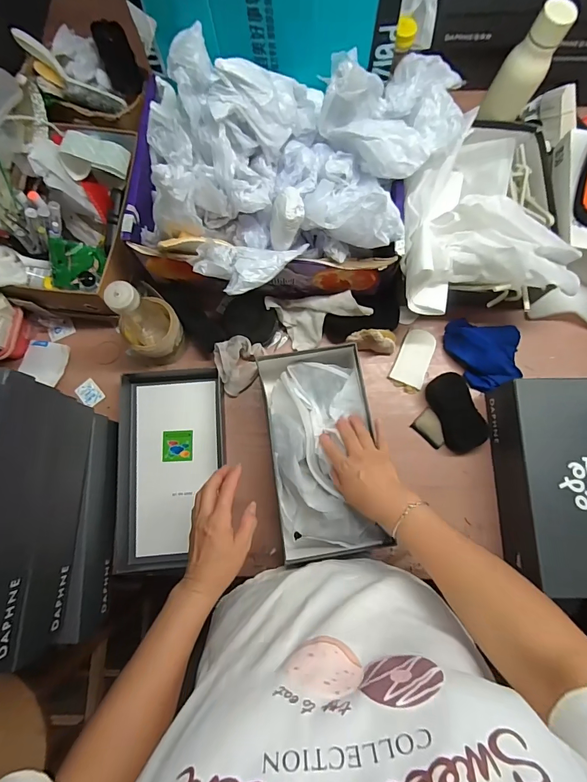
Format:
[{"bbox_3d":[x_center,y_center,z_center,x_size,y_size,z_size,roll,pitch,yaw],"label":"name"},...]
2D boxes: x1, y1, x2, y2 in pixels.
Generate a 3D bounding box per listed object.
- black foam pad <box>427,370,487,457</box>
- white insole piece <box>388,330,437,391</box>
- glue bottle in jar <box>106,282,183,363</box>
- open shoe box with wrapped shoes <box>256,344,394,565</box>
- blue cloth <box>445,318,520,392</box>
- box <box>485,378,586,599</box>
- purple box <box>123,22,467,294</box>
[{"bbox_3d":[0.269,0.035,0.622,0.064,0.032,0.127,-22,80,-5],"label":"black foam pad"},{"bbox_3d":[0.210,-0.058,0.656,0.053,0.004,0.101,23,83,9],"label":"white insole piece"},{"bbox_3d":[-0.223,-0.101,0.568,0.090,0.173,0.074,-42,82,-8],"label":"glue bottle in jar"},{"bbox_3d":[0.037,0.087,0.569,0.157,0.085,0.305,-2,76,-1],"label":"open shoe box with wrapped shoes"},{"bbox_3d":[0.328,-0.073,0.644,0.105,0.036,0.133,-26,80,-6],"label":"blue cloth"},{"bbox_3d":[0.405,0.137,0.565,0.167,0.091,0.294,1,79,0],"label":"box"},{"bbox_3d":[-0.005,-0.309,0.559,0.458,0.227,0.364,2,79,0],"label":"purple box"}]

